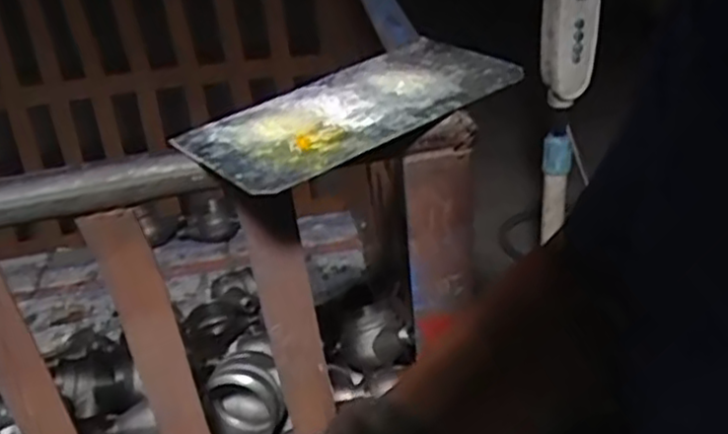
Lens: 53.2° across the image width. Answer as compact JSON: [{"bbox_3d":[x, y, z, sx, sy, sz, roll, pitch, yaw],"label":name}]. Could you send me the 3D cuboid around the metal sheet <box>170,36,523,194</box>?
[{"bbox_3d":[-0.005,-0.078,0.509,0.228,0.010,0.114,-30,39,-33],"label":"metal sheet"}]

